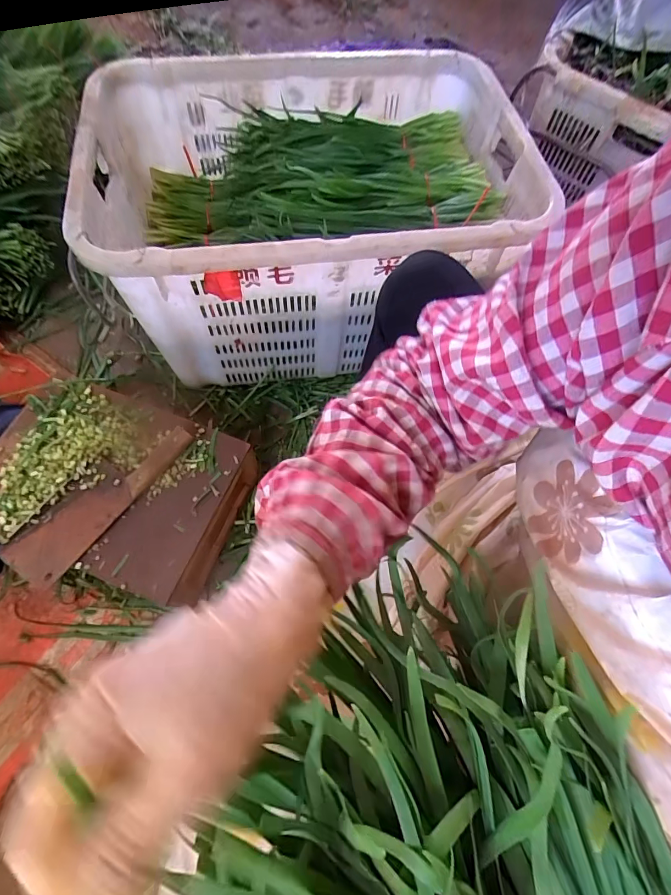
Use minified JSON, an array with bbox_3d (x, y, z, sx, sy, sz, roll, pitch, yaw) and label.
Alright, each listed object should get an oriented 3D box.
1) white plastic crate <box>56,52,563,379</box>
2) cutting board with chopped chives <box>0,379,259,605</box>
[{"bbox_3d":[-0.025,-0.408,0.749,0.677,0.310,0.469,-8,67,-6],"label":"white plastic crate"},{"bbox_3d":[-0.349,0.078,0.665,0.374,0.142,0.289,20,67,6],"label":"cutting board with chopped chives"}]

